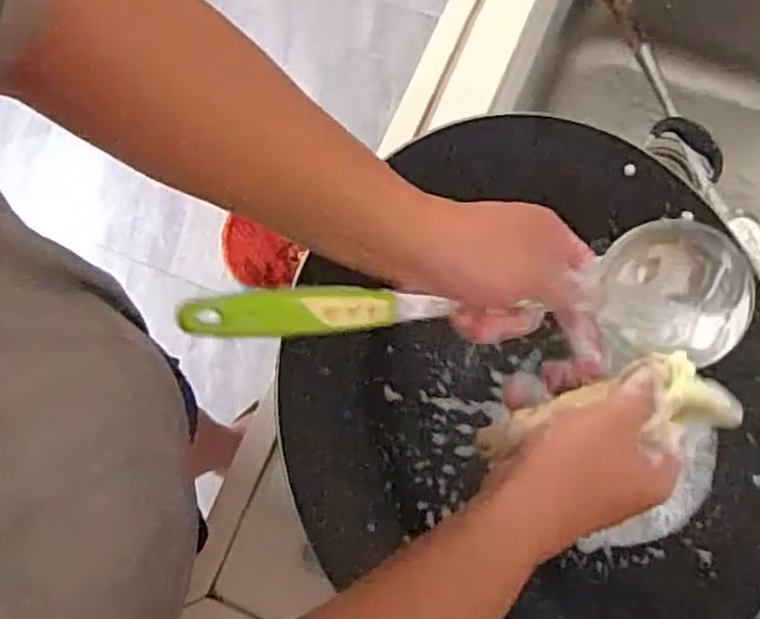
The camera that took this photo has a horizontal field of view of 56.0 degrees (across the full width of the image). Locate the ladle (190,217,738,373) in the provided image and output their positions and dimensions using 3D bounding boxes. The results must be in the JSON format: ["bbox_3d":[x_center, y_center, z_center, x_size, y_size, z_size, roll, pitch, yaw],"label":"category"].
[{"bbox_3d":[0.058,-0.006,0.419,0.331,0.063,0.079,-1,72,-13],"label":"ladle"}]

